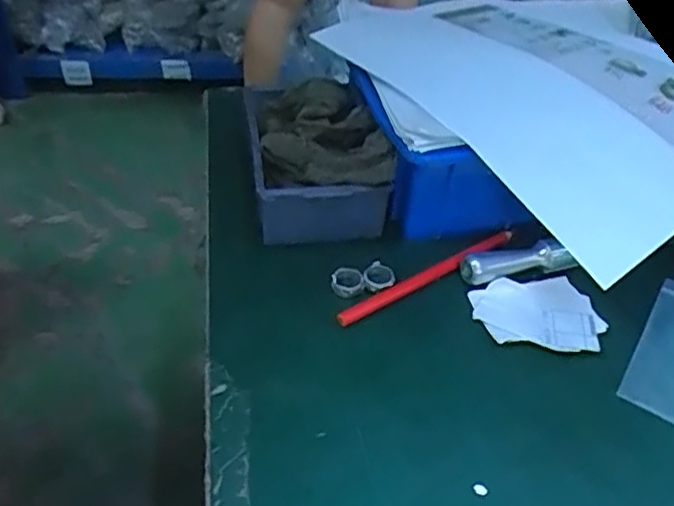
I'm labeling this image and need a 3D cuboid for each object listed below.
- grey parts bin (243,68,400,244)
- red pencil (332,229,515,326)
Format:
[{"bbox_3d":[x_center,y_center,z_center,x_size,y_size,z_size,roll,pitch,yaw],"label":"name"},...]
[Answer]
[{"bbox_3d":[-0.016,-0.070,0.494,0.088,0.073,0.140,-5,43,-10],"label":"grey parts bin"},{"bbox_3d":[0.066,0.014,0.449,0.154,0.012,0.011,-22,49,-26],"label":"red pencil"}]

